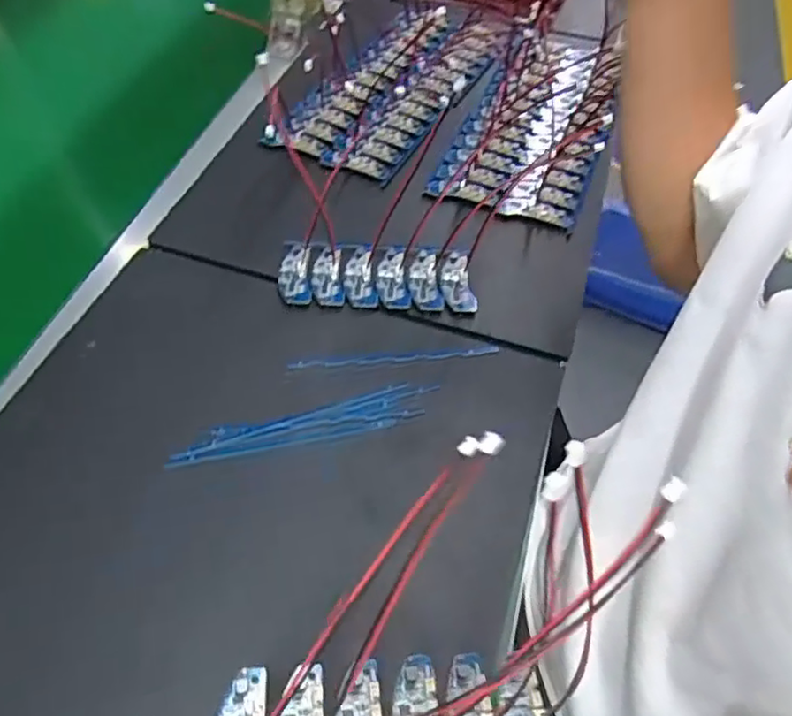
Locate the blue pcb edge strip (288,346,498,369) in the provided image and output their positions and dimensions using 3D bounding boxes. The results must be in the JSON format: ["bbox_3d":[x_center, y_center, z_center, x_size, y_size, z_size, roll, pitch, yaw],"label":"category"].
[{"bbox_3d":[-0.001,-0.001,0.468,0.157,0.006,0.007,-3,55,-5],"label":"blue pcb edge strip"}]

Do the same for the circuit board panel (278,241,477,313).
[{"bbox_3d":[-0.016,-0.071,0.512,0.156,0.014,0.066,3,55,0],"label":"circuit board panel"}]

